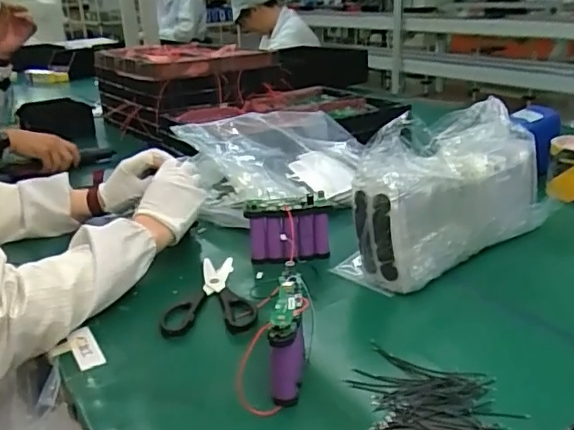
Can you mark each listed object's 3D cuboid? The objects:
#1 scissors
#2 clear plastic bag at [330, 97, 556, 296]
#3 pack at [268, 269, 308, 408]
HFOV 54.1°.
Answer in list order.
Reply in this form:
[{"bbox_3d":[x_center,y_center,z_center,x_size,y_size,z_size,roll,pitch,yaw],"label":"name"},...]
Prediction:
[{"bbox_3d":[-0.092,0.098,0.703,0.108,0.015,0.176,-2,23,-2],"label":"scissors"},{"bbox_3d":[0.227,-0.035,0.762,0.303,0.196,0.102,-18,28,-34],"label":"clear plastic bag"},{"bbox_3d":[0.003,0.116,0.534,0.028,0.096,0.083,1,23,6],"label":"pack"}]

